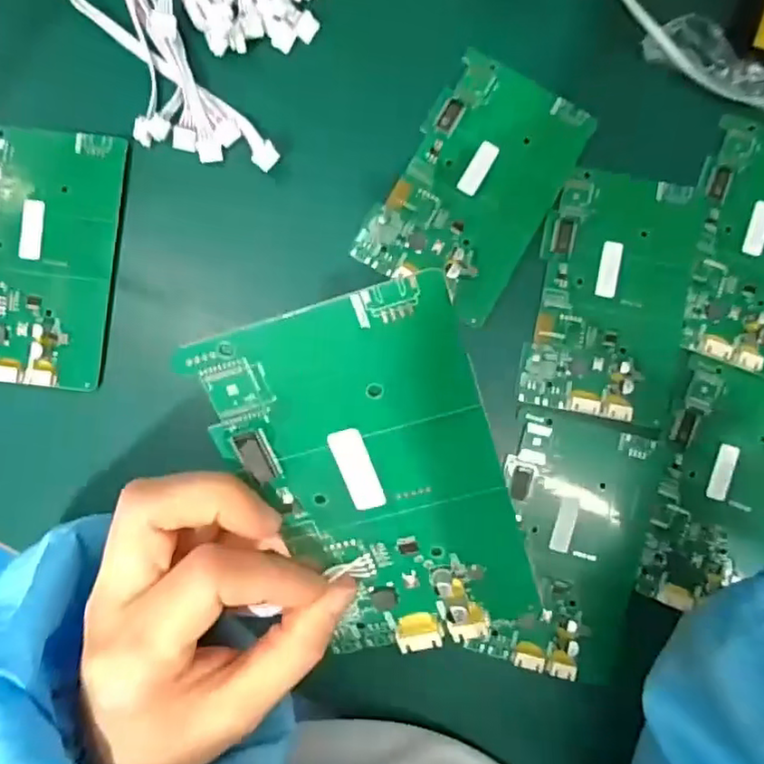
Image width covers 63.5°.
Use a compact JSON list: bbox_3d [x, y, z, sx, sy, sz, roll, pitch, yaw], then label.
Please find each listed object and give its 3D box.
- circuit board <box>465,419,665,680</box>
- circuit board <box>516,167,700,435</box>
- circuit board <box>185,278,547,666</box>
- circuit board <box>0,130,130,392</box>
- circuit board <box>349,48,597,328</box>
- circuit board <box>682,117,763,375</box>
[{"bbox_3d":[0.099,0.086,0.328,0.077,0.010,0.132,14,88,-3],"label":"circuit board"},{"bbox_3d":[0.125,-0.045,0.332,0.083,0.007,0.134,10,89,-3],"label":"circuit board"},{"bbox_3d":[0.000,0.036,0.196,0.077,0.006,0.129,-16,115,8],"label":"circuit board"},{"bbox_3d":[-0.178,-0.064,0.315,0.078,0.006,0.130,6,89,-3],"label":"circuit board"},{"bbox_3d":[0.051,-0.105,0.331,0.080,0.007,0.128,31,88,-2],"label":"circuit board"},{"bbox_3d":[0.211,-0.074,0.337,0.075,0.011,0.132,14,88,-3],"label":"circuit board"}]

